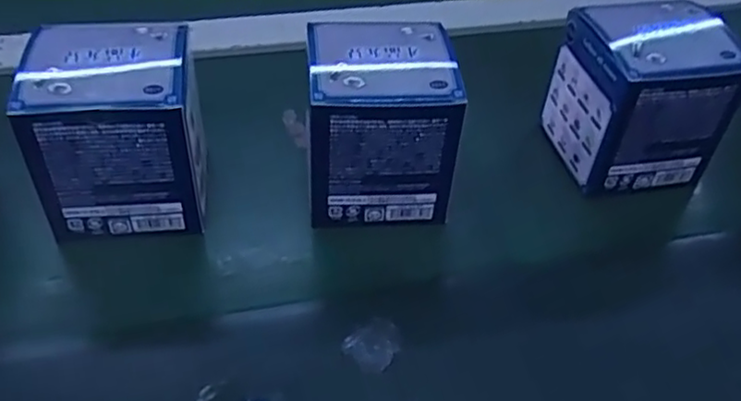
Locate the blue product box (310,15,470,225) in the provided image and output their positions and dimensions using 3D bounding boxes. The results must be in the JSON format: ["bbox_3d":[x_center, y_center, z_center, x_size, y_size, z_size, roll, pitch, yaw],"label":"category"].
[{"bbox_3d":[0.006,-0.049,0.392,0.089,0.080,0.076,-3,44,-6],"label":"blue product box"}]

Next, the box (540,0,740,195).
[{"bbox_3d":[0.167,-0.067,0.423,0.083,0.091,0.080,-7,45,-10],"label":"box"}]

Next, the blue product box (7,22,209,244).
[{"bbox_3d":[-0.137,-0.036,0.371,0.091,0.096,0.072,-6,44,-9],"label":"blue product box"}]

